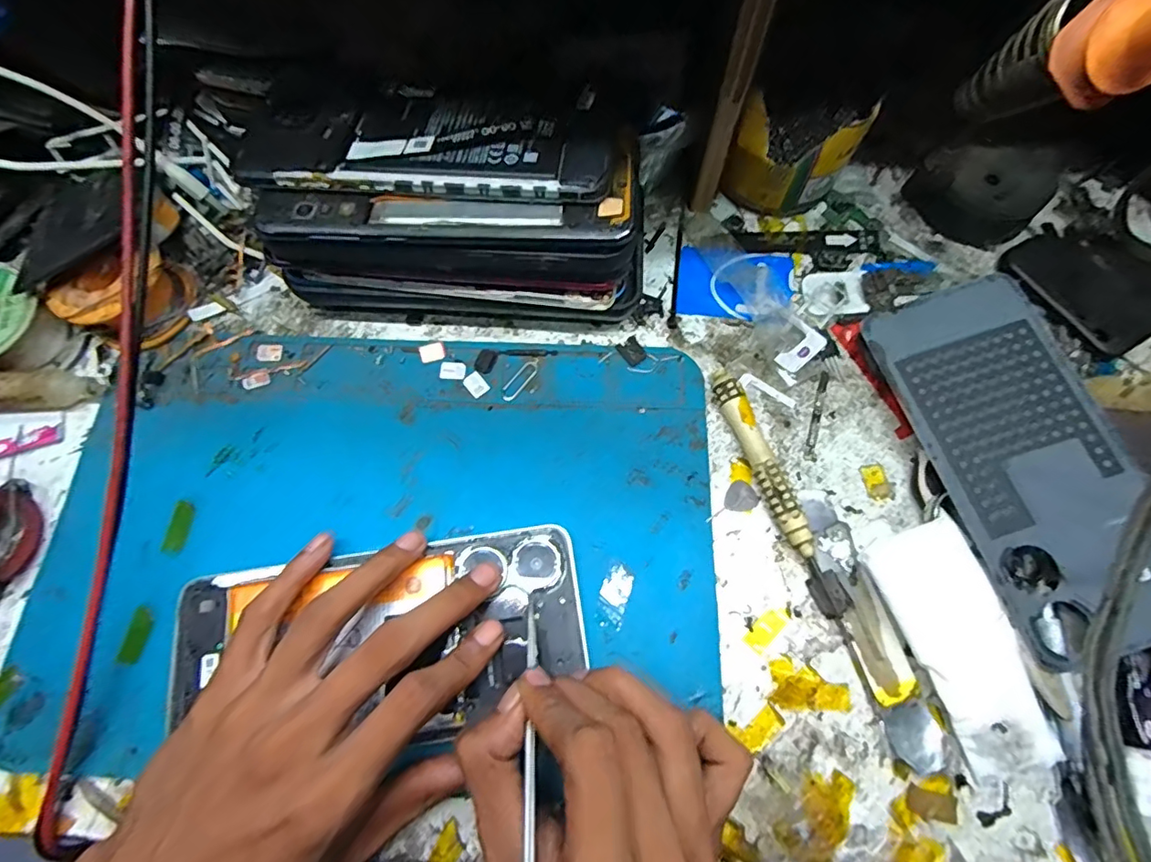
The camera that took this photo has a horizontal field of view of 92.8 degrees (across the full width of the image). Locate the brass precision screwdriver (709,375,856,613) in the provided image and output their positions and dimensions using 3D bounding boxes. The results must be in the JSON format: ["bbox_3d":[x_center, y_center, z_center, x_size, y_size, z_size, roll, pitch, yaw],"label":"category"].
[{"bbox_3d":[0.091,0.026,0.249,0.014,0.014,0.117,-21,71,-8],"label":"brass precision screwdriver"}]

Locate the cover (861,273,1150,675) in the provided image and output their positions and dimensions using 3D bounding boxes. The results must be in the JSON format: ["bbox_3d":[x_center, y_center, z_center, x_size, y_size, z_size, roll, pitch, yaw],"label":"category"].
[{"bbox_3d":[0.196,0.008,0.237,0.082,0.005,0.162,-21,72,0],"label":"cover"}]

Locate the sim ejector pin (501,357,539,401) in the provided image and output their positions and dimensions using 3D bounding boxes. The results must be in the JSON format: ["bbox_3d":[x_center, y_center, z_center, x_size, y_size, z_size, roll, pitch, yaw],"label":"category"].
[{"bbox_3d":[-0.027,-0.026,0.275,0.008,0.004,0.027,38,76,6],"label":"sim ejector pin"}]

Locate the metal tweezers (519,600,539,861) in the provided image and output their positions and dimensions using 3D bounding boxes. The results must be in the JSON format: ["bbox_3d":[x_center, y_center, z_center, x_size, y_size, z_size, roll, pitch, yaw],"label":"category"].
[{"bbox_3d":[-0.016,0.118,0.187,0.004,0.011,0.122,-2,42,-1],"label":"metal tweezers"}]

